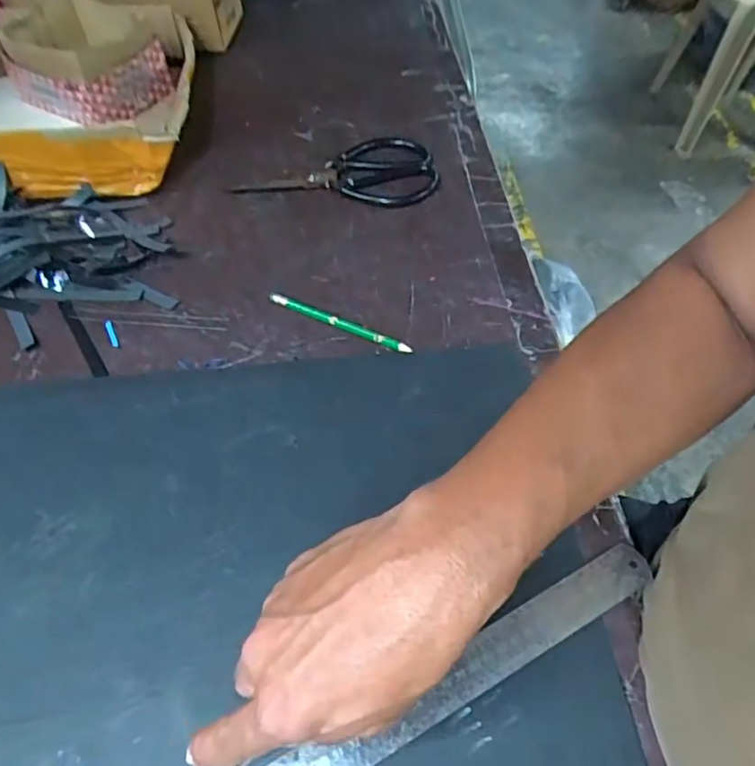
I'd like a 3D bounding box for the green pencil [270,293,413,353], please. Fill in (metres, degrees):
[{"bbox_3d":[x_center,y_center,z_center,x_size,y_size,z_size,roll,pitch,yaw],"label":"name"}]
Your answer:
[{"bbox_3d":[-0.034,-0.052,0.510,0.137,0.007,0.009,23,57,17],"label":"green pencil"}]

